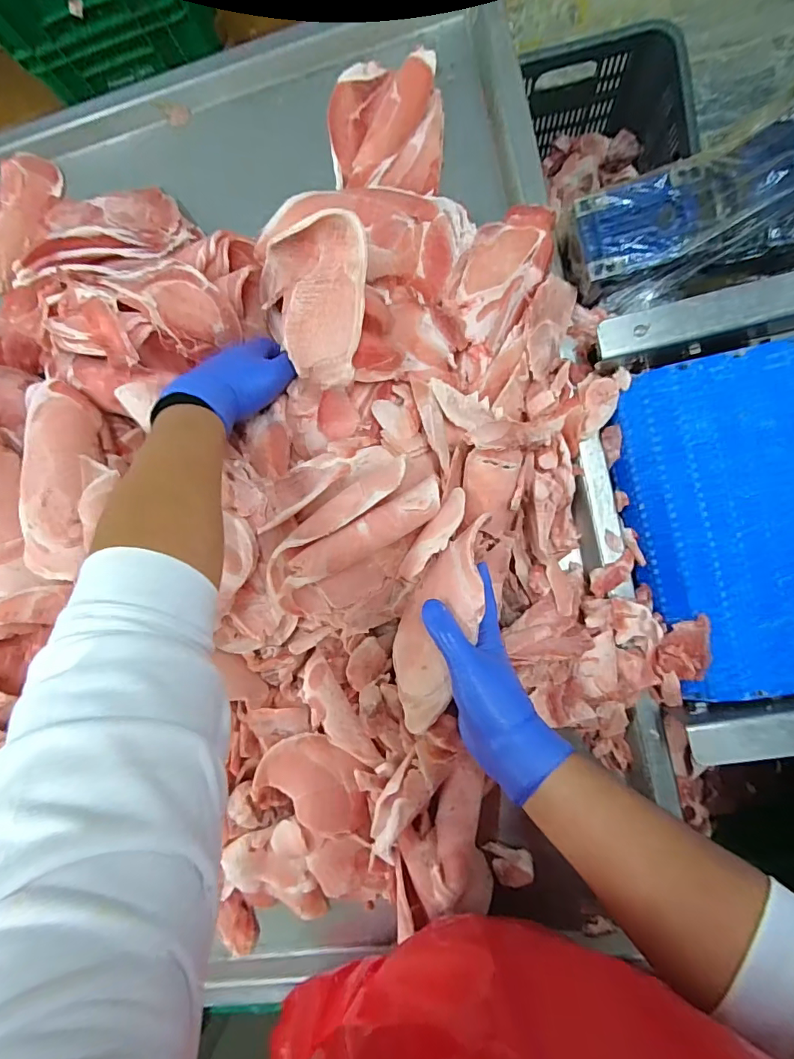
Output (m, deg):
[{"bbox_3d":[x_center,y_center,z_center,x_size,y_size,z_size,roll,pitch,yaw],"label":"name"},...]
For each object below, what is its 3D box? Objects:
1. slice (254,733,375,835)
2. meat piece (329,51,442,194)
[{"bbox_3d":[-0.084,0.272,0.512,0.124,0.025,0.081,25,94,9],"label":"slice"},{"bbox_3d":[-0.017,-0.490,0.568,0.143,0.047,0.163,3,90,9],"label":"meat piece"}]

